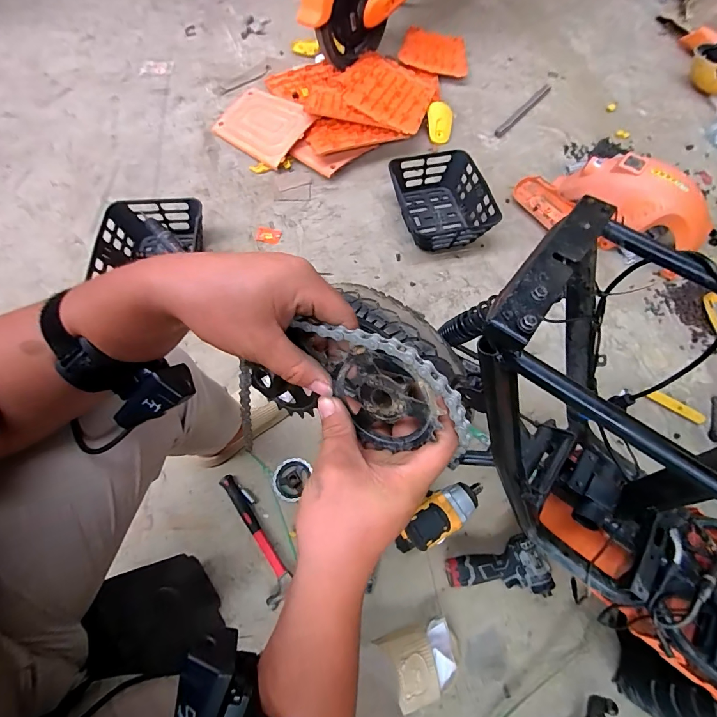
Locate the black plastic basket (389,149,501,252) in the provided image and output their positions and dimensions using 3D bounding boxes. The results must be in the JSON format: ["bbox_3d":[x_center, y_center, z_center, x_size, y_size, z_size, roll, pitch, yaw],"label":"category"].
[{"bbox_3d":[0.253,-0.475,1.107,0.282,0.095,0.301,-9,67,-6],"label":"black plastic basket"}]

